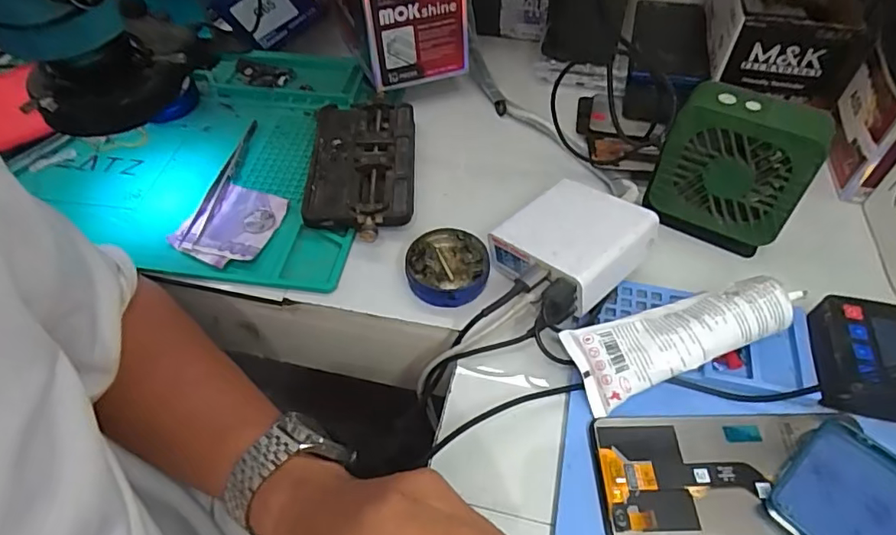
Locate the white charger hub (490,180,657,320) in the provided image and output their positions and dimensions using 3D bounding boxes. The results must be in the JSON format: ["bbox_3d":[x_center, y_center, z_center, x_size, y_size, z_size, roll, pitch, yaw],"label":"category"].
[{"bbox_3d":[0.087,-0.017,0.393,0.098,0.033,0.084,-35,45,-23],"label":"white charger hub"}]

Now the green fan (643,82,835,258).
[{"bbox_3d":[0.205,-0.070,0.400,0.096,0.104,0.052,23,60,19],"label":"green fan"}]

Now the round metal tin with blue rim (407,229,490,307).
[{"bbox_3d":[0.000,0.001,0.412,0.060,0.023,0.060,-2,56,4],"label":"round metal tin with blue rim"}]

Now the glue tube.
[{"bbox_3d":[0.147,0.041,0.346,0.137,0.027,0.048,-20,57,-8],"label":"glue tube"}]

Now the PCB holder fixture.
[{"bbox_3d":[-0.075,-0.093,0.476,0.091,0.031,0.172,-8,56,0],"label":"PCB holder fixture"}]

